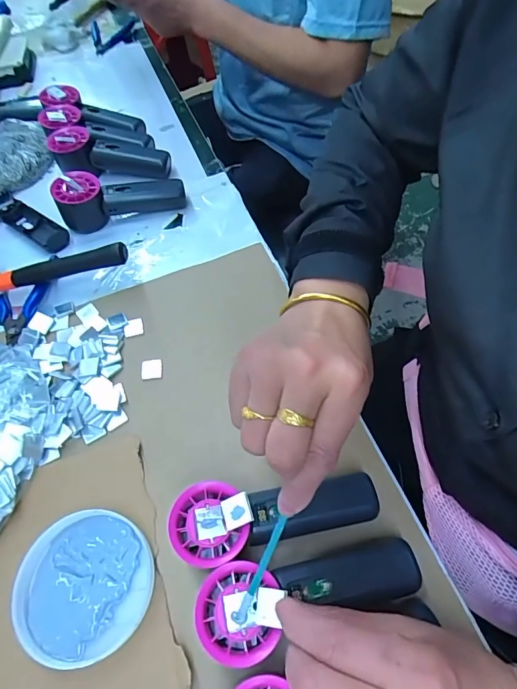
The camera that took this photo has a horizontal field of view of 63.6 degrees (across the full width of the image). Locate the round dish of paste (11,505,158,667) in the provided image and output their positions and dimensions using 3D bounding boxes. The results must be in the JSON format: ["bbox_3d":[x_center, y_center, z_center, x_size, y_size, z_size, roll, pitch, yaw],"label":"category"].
[{"bbox_3d":[-0.135,0.183,0.320,0.103,0.014,0.099,0,59,3],"label":"round dish of paste"}]

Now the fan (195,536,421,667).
[{"bbox_3d":[0.037,0.167,0.282,0.153,0.034,0.052,-6,58,-14],"label":"fan"}]

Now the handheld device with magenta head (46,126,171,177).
[{"bbox_3d":[-0.203,-0.259,0.573,0.153,0.051,0.055,4,59,6],"label":"handheld device with magenta head"}]

